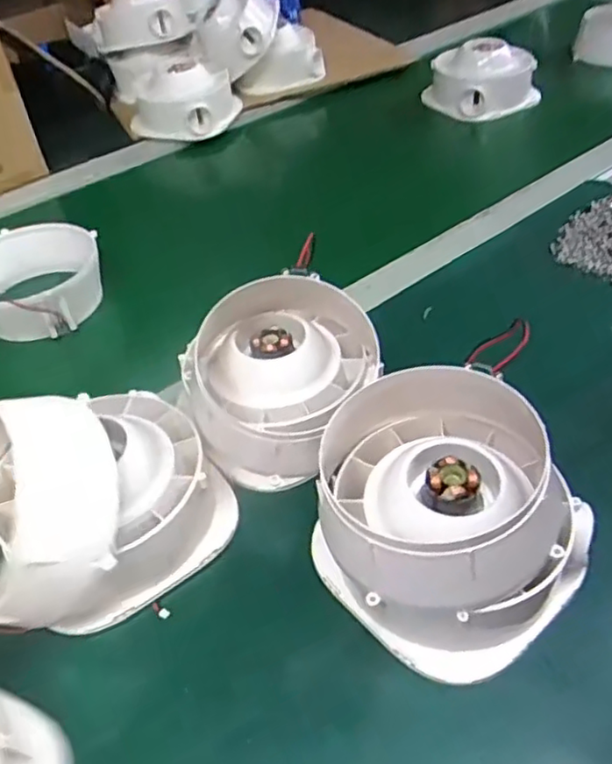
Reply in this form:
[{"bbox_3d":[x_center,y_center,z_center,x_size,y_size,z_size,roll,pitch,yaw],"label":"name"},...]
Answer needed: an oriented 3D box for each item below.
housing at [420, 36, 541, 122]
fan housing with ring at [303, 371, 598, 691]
[{"bbox_3d":[0.239,-0.410,0.864,0.125,0.066,0.117,-19,45,-11],"label":"housing"},{"bbox_3d":[0.077,0.068,0.356,0.141,0.092,0.139,-37,51,-27],"label":"fan housing with ring"}]

